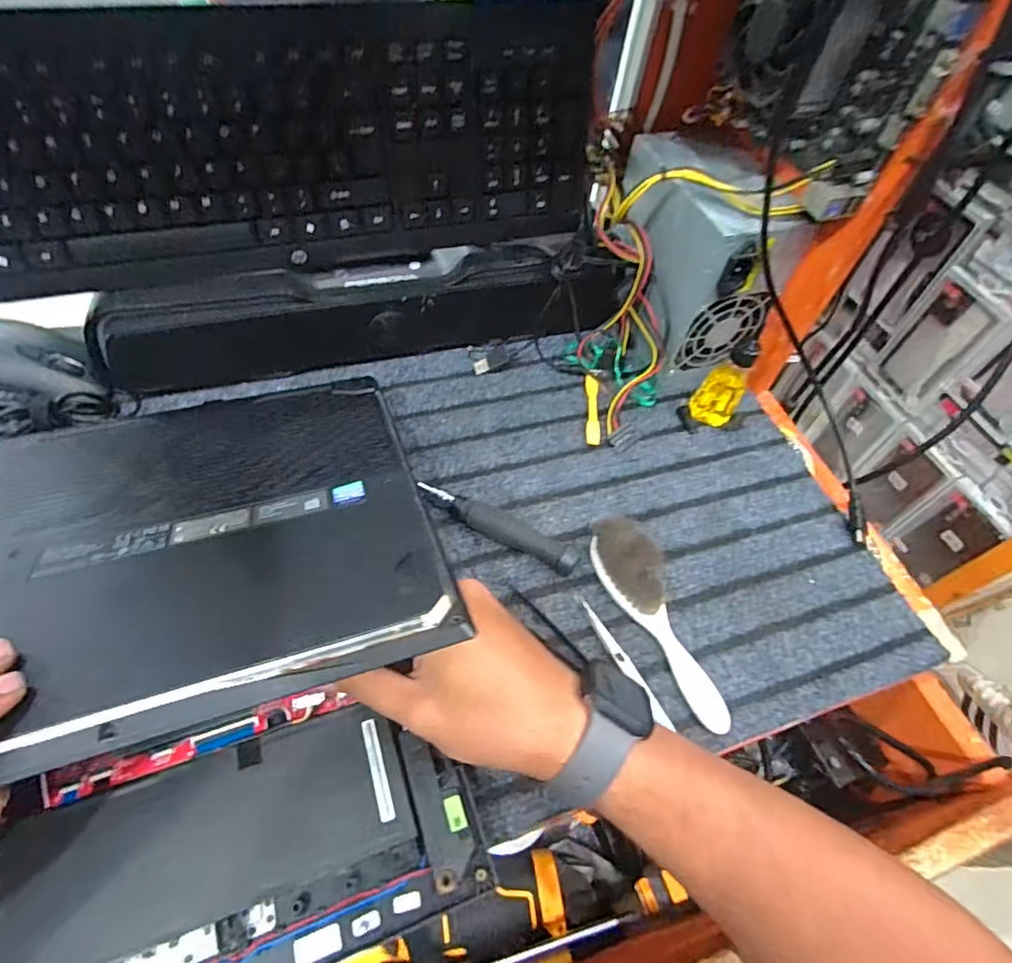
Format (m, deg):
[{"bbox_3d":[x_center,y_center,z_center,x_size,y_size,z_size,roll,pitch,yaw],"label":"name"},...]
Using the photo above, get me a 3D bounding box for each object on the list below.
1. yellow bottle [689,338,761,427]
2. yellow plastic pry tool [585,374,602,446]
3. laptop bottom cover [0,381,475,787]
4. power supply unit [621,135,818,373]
[{"bbox_3d":[0.180,-0.082,0.459,0.033,0.081,0.025,33,59,16],"label":"yellow bottle"},{"bbox_3d":[0.074,-0.061,0.477,0.012,0.010,0.070,6,55,-1],"label":"yellow plastic pry tool"},{"bbox_3d":[-0.252,0.025,0.312,0.395,0.015,0.304,-12,37,-13],"label":"laptop bottom cover"},{"bbox_3d":[0.151,-0.183,0.480,0.090,0.156,0.145,-21,60,-18],"label":"power supply unit"}]

